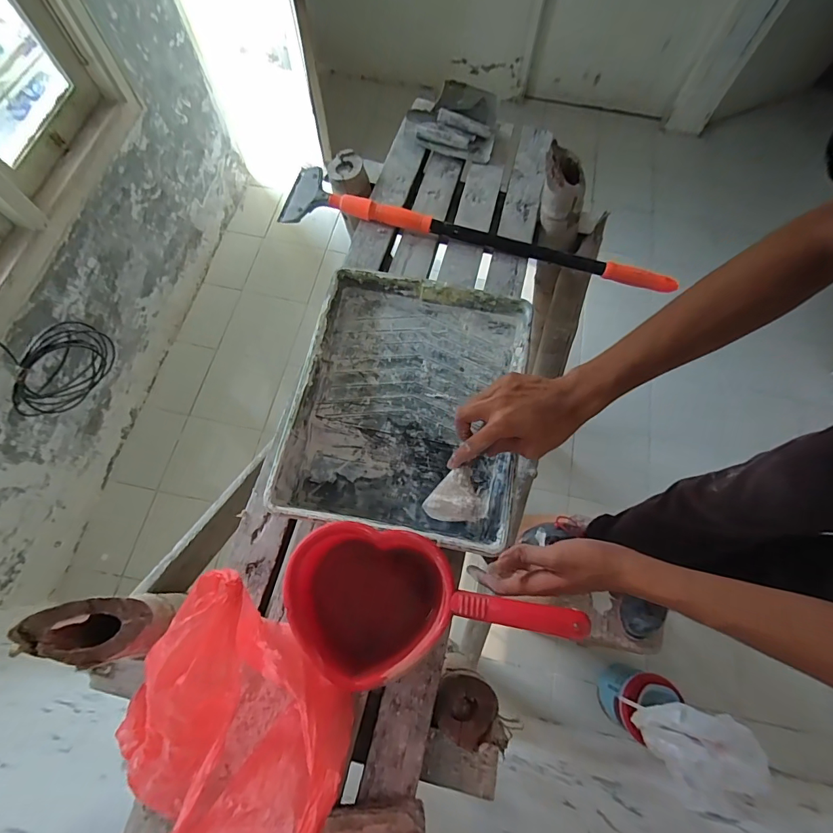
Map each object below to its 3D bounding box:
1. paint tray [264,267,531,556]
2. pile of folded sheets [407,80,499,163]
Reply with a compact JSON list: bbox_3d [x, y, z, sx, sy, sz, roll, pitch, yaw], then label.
[{"bbox_3d":[-0.009,-0.017,0.557,0.273,0.073,0.332,11,70,2],"label":"paint tray"},{"bbox_3d":[0.066,-0.547,0.772,0.164,0.045,0.143,10,70,2],"label":"pile of folded sheets"}]

